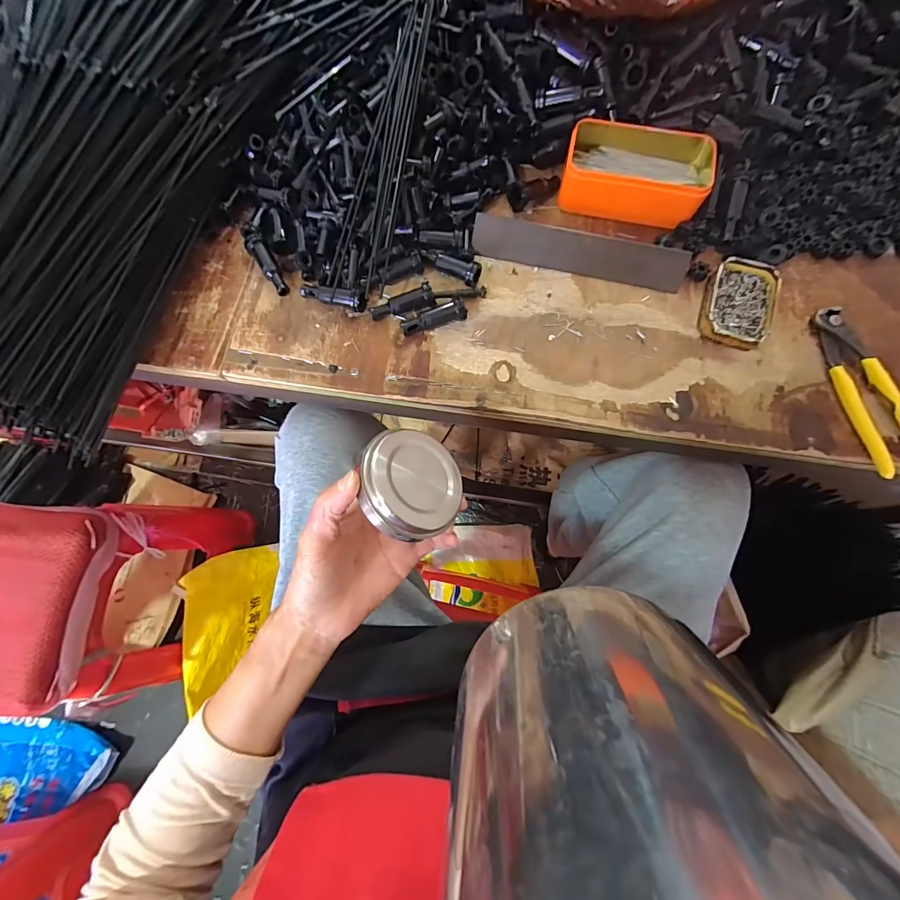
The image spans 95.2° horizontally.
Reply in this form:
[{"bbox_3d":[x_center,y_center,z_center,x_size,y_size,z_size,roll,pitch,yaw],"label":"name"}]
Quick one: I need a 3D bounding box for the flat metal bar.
[{"bbox_3d":[0.133,-0.205,0.427,0.217,0.037,0.004,13,37,4],"label":"flat metal bar"}]

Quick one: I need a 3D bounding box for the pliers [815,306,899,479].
[{"bbox_3d":[0.391,-0.059,0.386,0.045,0.013,0.164,-11,75,-3],"label":"pliers"}]

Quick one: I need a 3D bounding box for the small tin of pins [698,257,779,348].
[{"bbox_3d":[0.287,-0.146,0.408,0.063,0.021,0.092,19,76,5],"label":"small tin of pins"}]

